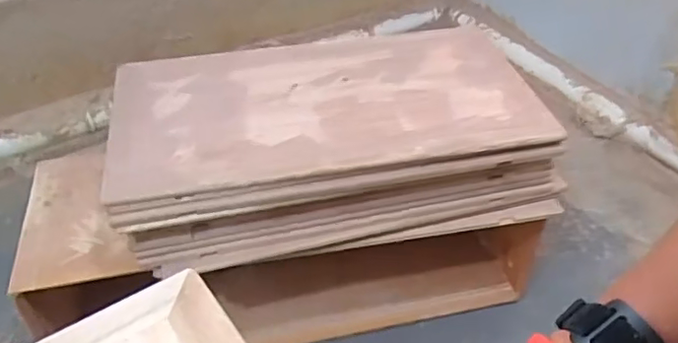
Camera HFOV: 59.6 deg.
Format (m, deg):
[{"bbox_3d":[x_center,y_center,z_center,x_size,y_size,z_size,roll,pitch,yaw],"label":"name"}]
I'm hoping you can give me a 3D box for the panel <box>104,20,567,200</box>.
[{"bbox_3d":[-0.031,-0.136,1.078,0.722,0.030,0.398,-9,42,-9],"label":"panel"}]

